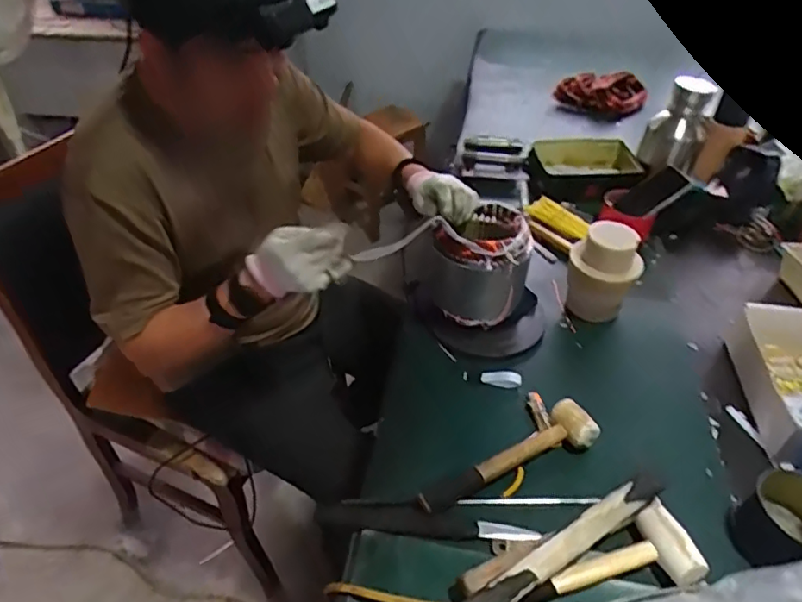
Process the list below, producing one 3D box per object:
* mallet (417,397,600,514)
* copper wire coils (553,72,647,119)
[{"bbox_3d":[0.137,0.199,0.747,0.255,0.050,0.060,-18,45,-19],"label":"mallet"},{"bbox_3d":[0.559,-0.567,1.608,0.234,0.092,0.094,-4,42,-5],"label":"copper wire coils"}]

